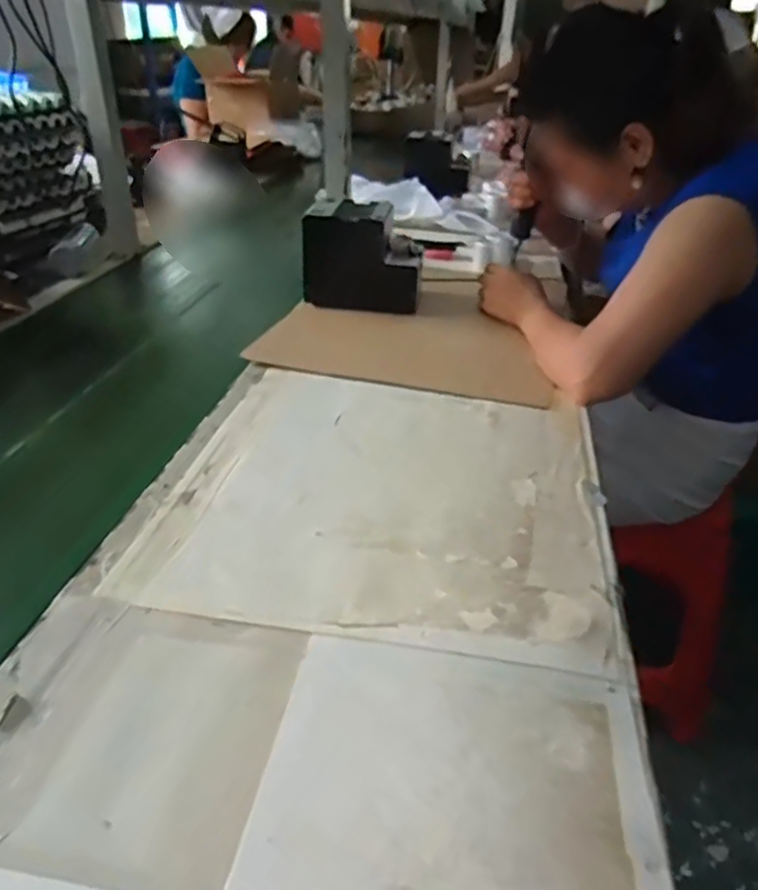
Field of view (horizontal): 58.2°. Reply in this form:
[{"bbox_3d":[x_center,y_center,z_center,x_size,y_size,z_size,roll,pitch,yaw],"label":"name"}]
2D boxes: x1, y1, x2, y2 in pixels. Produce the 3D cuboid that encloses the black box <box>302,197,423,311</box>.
[{"bbox_3d":[-0.024,-0.304,1.096,0.181,0.144,0.110,5,31,6],"label":"black box"}]

